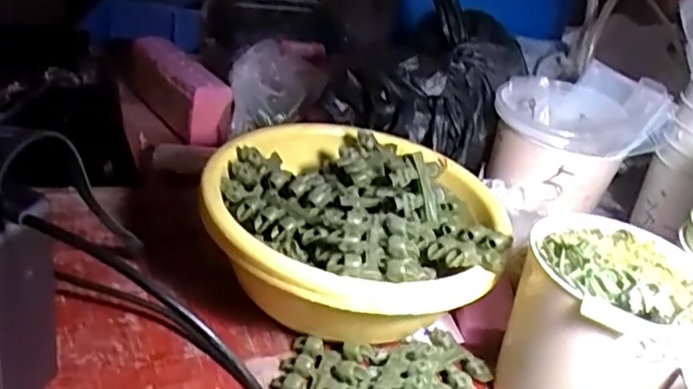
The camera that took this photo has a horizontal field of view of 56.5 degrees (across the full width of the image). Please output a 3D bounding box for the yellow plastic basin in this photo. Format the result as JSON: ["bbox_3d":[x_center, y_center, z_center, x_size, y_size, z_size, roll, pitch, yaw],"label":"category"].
[{"bbox_3d":[0.004,0.026,0.492,0.207,0.097,0.211,8,28,-4],"label":"yellow plastic basin"}]

